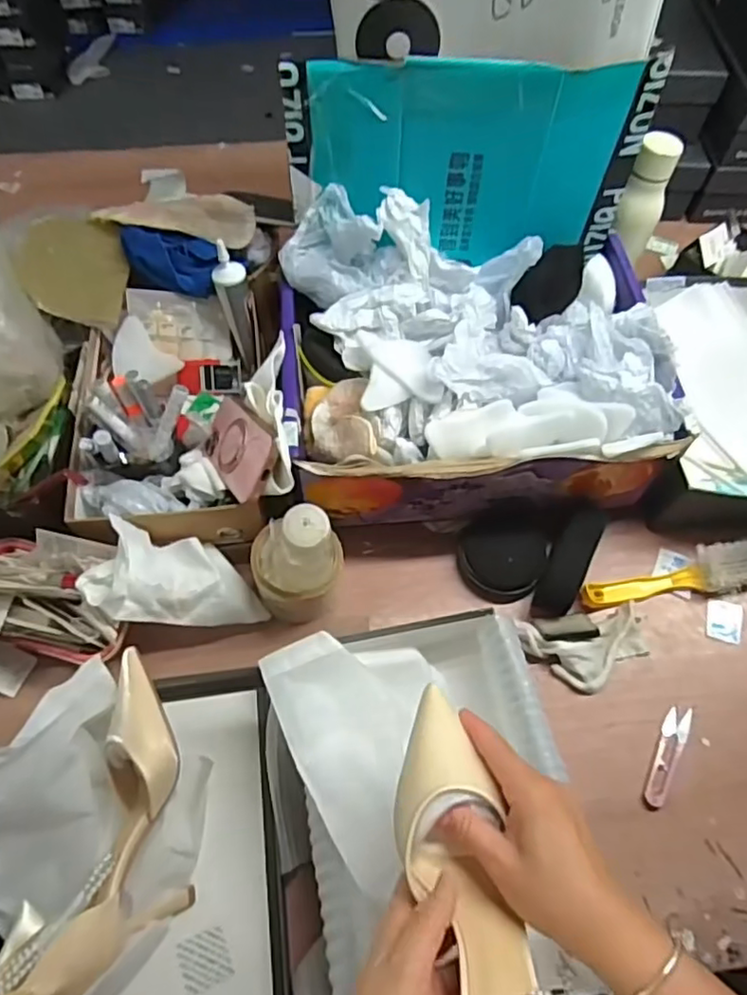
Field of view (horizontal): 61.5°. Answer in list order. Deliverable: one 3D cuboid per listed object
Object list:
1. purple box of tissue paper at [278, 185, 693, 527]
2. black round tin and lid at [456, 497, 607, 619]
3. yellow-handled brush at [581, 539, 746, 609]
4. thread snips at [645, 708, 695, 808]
[{"bbox_3d":[0.103,-0.144,0.680,0.387,0.169,0.295,0,61,-2],"label":"purple box of tissue paper"},{"bbox_3d":[0.160,0.055,0.668,0.132,0.068,0.108,20,63,9],"label":"black round tin and lid"},{"bbox_3d":[0.337,0.086,0.678,0.232,0.031,0.053,-9,62,-6],"label":"yellow-handled brush"},{"bbox_3d":[0.285,0.249,0.603,0.024,0.006,0.099,26,64,12],"label":"thread snips"}]

